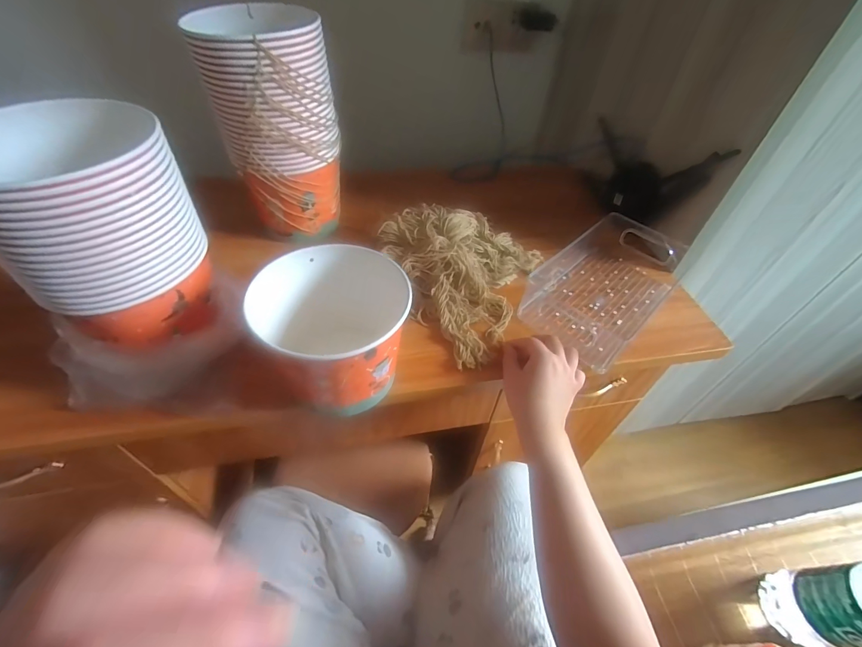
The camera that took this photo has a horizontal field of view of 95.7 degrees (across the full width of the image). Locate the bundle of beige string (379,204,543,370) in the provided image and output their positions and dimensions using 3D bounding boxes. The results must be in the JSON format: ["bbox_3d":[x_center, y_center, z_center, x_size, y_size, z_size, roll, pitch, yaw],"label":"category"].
[{"bbox_3d":[0.032,-0.093,0.592,0.231,0.065,0.284,22,49,14],"label":"bundle of beige string"}]

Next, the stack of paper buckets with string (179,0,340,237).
[{"bbox_3d":[-0.222,-0.285,0.578,0.165,0.283,0.158,-12,49,-16],"label":"stack of paper buckets with string"}]

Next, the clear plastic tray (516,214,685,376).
[{"bbox_3d":[0.278,-0.078,0.613,0.174,0.065,0.315,36,54,25],"label":"clear plastic tray"}]

